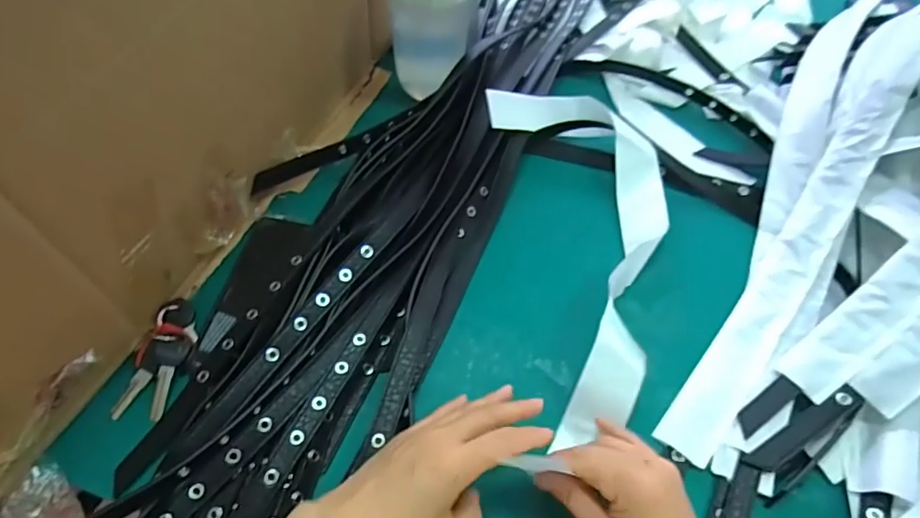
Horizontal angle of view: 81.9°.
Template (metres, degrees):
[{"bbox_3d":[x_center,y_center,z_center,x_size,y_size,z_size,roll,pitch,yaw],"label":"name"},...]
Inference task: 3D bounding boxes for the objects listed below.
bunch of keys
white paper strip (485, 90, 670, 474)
[{"bbox_3d":[-0.251,0.080,0.450,0.043,0.025,0.106,11,57,3],"label":"bunch of keys"},{"bbox_3d":[0.110,-0.006,0.486,0.180,0.068,0.397,6,58,0],"label":"white paper strip"}]

